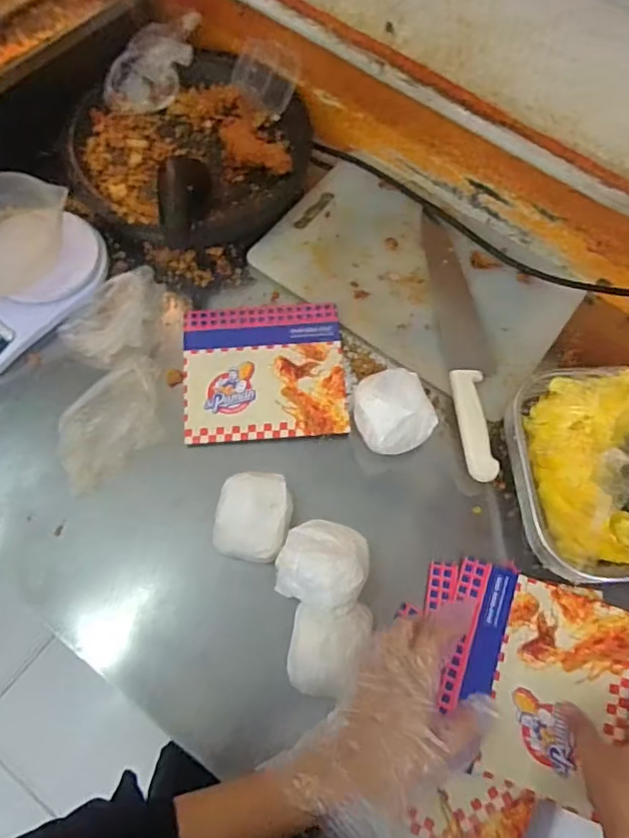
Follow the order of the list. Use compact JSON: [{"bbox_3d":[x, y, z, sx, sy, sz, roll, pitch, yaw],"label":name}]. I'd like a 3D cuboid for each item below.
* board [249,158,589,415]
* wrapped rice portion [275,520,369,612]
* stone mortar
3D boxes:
[{"bbox_3d":[0.125,-0.180,0.721,0.350,0.016,0.232,36,70,12],"label":"board"},{"bbox_3d":[0.010,0.126,0.534,0.078,0.046,0.078,21,68,6],"label":"wrapped rice portion"},{"bbox_3d":[-0.157,-0.335,0.716,0.254,0.085,0.261,1,67,-3],"label":"stone mortar"}]

